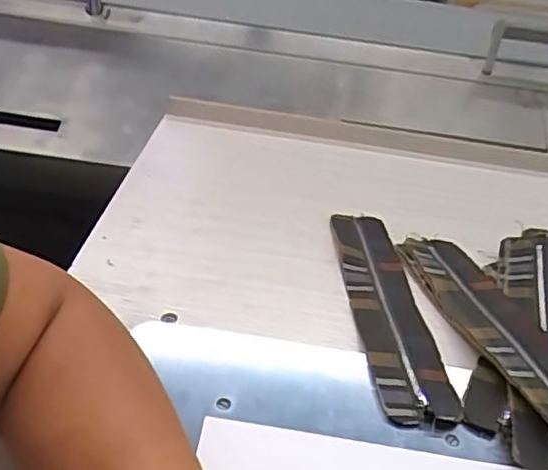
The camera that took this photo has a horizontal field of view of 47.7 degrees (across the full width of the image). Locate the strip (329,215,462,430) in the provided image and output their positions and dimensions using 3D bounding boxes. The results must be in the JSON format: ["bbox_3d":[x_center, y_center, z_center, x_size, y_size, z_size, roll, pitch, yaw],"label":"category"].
[{"bbox_3d":[0.091,0.049,0.506,0.059,0.012,0.258,3,34,-7],"label":"strip"}]

